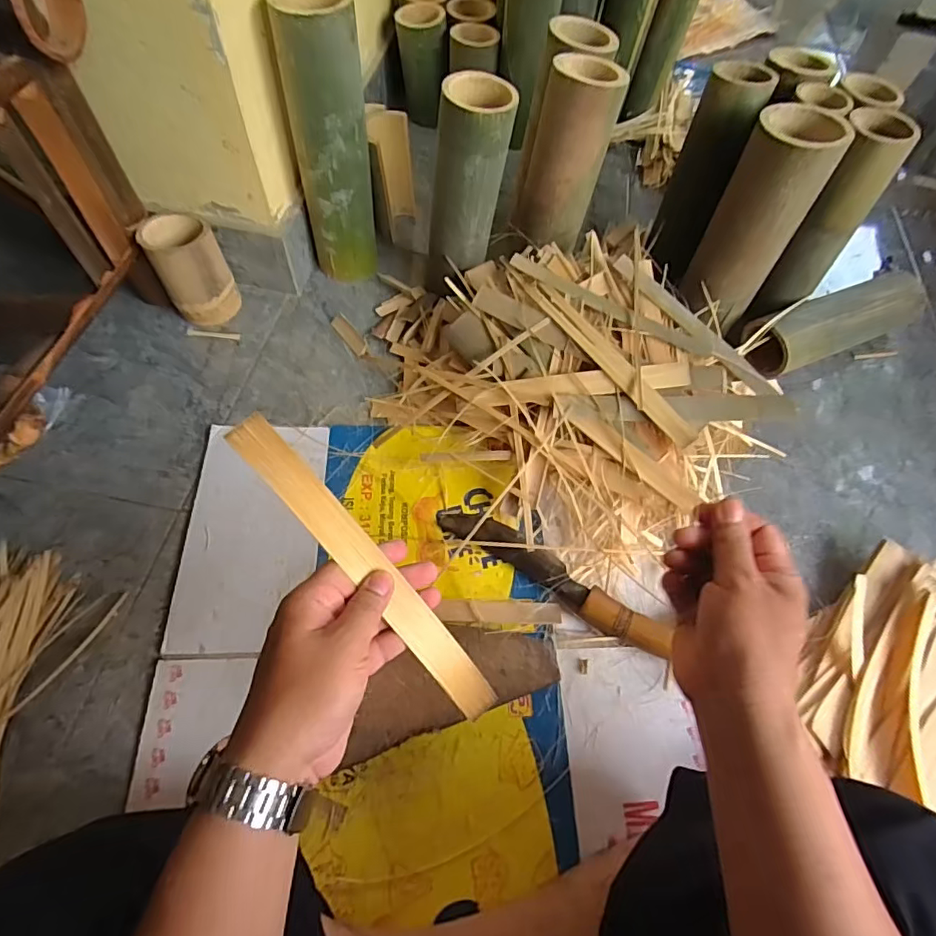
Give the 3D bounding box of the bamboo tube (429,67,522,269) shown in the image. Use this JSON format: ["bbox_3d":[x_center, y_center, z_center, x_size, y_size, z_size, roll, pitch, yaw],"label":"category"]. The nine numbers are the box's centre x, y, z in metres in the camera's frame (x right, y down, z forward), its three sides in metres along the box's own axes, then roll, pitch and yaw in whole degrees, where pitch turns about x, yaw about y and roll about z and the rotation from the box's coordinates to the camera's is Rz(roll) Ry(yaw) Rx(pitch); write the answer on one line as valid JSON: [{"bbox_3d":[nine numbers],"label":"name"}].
[{"bbox_3d":[0.004,-0.360,0.665,0.087,0.203,0.079,10,61,2],"label":"bamboo tube"}]

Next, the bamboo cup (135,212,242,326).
[{"bbox_3d":[-0.369,-0.264,0.717,0.087,0.125,0.075,-26,66,-17],"label":"bamboo cup"}]

